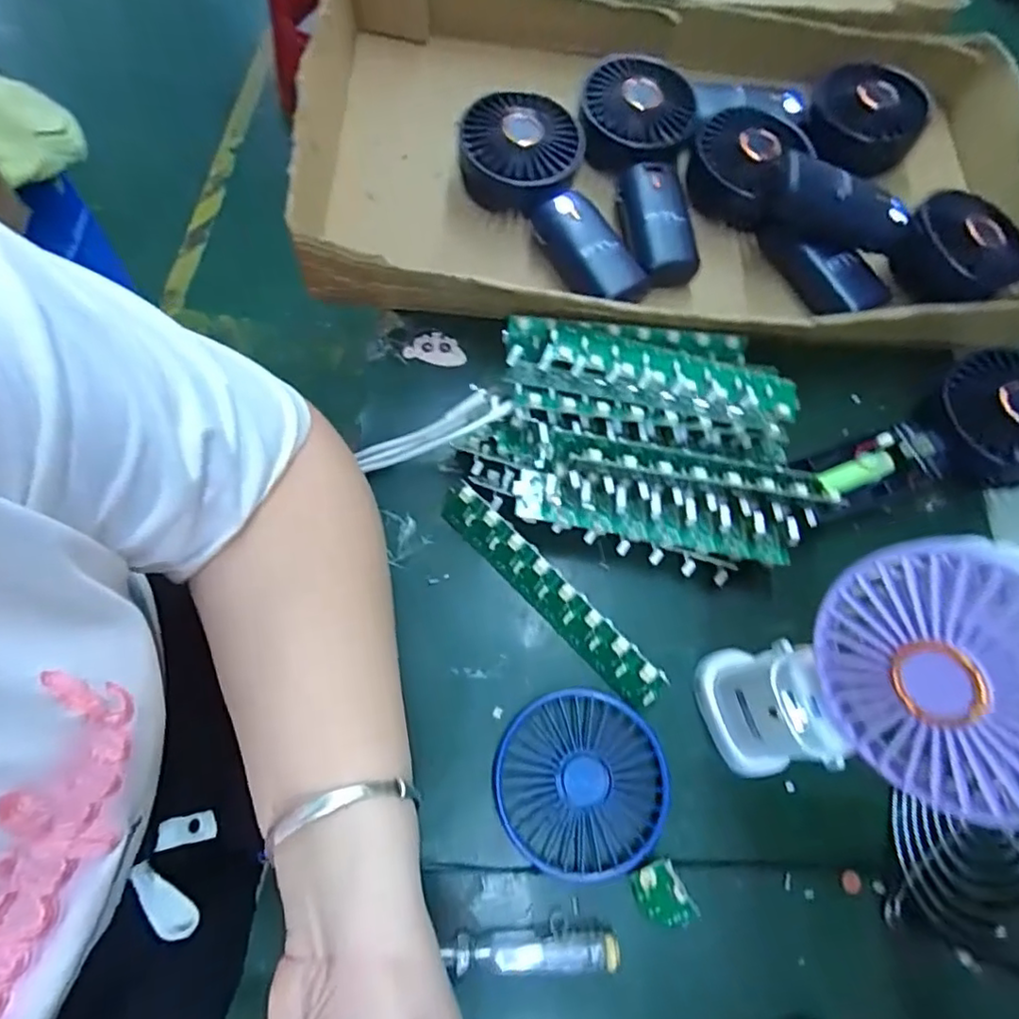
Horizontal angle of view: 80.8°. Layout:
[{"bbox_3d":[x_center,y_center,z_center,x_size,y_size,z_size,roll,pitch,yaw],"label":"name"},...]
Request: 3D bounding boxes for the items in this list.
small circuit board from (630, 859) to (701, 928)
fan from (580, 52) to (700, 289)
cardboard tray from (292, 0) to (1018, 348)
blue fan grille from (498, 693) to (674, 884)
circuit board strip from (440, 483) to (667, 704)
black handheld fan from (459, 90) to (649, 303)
[{"bbox_3d":[0.074,0.187,0.288,0.024,0.009,0.032,-37,88,14],"label":"small circuit board"},{"bbox_3d":[0.099,-0.254,0.447,0.086,0.046,0.189,0,68,-5],"label":"fan"},{"bbox_3d":[0.129,-0.249,0.444,0.512,0.077,0.290,2,68,-4],"label":"cardboard tray"},{"bbox_3d":[0.037,0.139,0.309,0.085,0.016,0.086,33,69,8],"label":"blue fan grille"},{"bbox_3d":[0.021,0.045,0.335,0.158,0.030,0.009,43,39,13],"label":"circuit board strip"},{"bbox_3d":[0.033,-0.219,0.430,0.086,0.049,0.179,-33,87,-13],"label":"black handheld fan"}]

